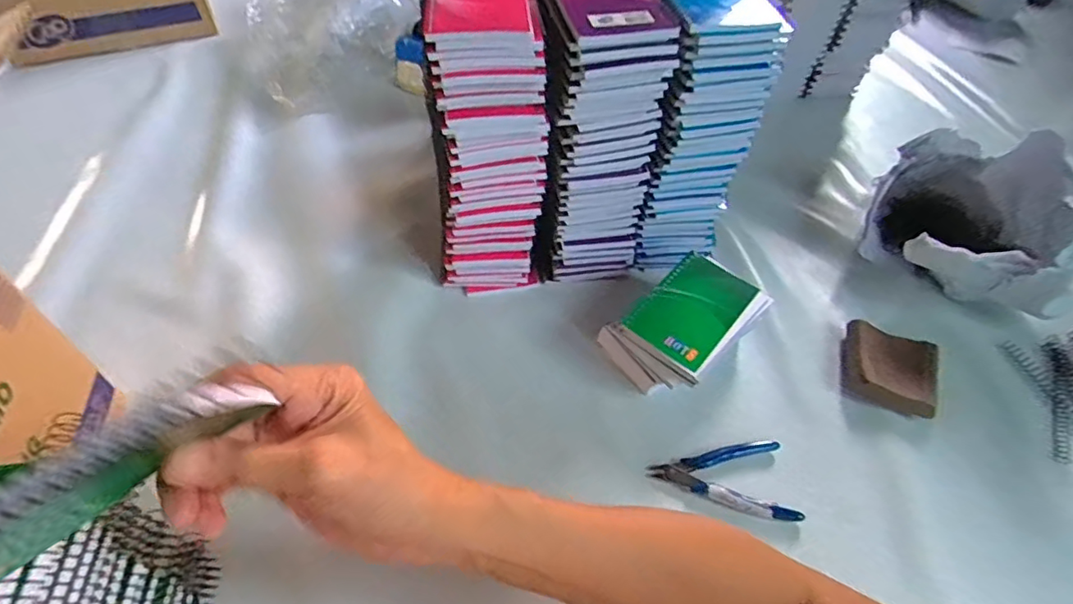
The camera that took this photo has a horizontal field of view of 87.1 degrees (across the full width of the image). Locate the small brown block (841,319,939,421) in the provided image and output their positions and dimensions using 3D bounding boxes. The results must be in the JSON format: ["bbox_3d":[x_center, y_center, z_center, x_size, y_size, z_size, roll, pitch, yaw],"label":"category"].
[{"bbox_3d":[0.354,0.067,0.566,0.082,0.029,0.085,21,52,13],"label":"small brown block"}]

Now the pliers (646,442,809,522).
[{"bbox_3d":[0.160,0.155,0.492,0.120,0.012,0.071,0,50,-4],"label":"pliers"}]

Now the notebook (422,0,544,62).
[{"bbox_3d":[-0.047,-0.239,0.455,0.085,0.016,0.116,-5,56,-7],"label":"notebook"}]

